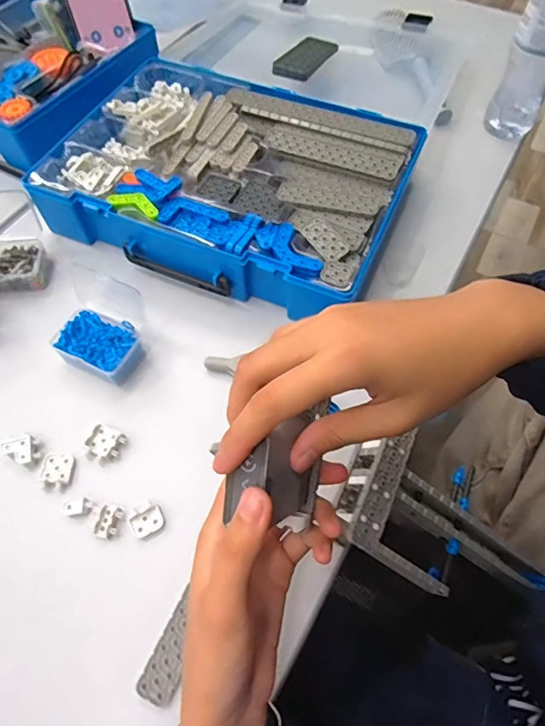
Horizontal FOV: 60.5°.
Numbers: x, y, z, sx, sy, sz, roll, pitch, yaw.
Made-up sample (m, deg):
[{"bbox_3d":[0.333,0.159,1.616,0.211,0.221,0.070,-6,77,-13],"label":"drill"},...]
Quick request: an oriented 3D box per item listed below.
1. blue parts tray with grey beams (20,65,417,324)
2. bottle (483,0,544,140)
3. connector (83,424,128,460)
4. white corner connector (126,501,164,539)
[{"bbox_3d":[-0.049,-0.208,0.524,0.377,0.062,0.272,21,64,12],"label":"blue parts tray with grey beams"},{"bbox_3d":[0.311,-0.373,0.539,0.066,0.213,0.063,28,66,15],"label":"bottle"},{"bbox_3d":[-0.146,0.071,0.408,0.031,0.007,0.030,20,64,11],"label":"connector"},{"bbox_3d":[-0.103,0.126,0.377,0.026,0.006,0.024,-29,65,-14],"label":"white corner connector"}]

